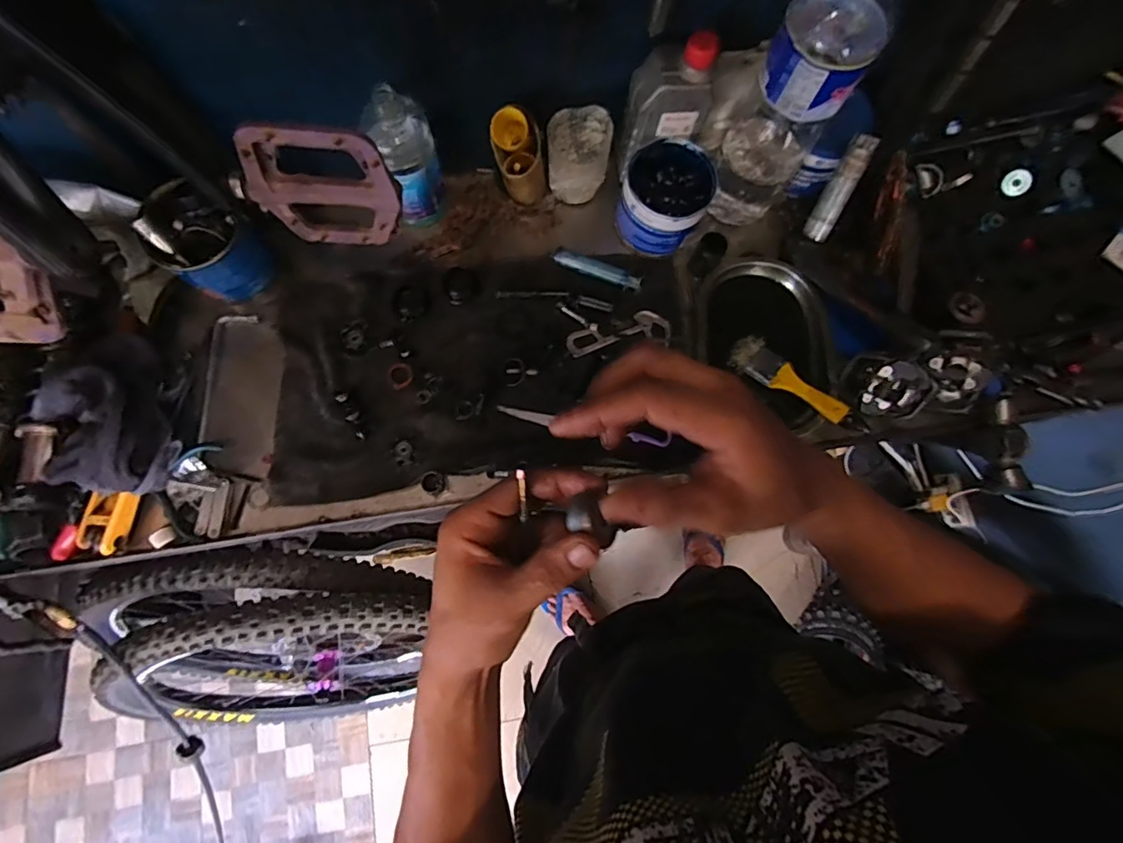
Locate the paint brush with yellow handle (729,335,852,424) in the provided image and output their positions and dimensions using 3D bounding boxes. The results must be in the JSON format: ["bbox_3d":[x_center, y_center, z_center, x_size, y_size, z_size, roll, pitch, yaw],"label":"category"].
[{"bbox_3d":[0.262,-0.048,0.601,0.142,0.024,0.041,41,79,22],"label":"paint brush with yellow handle"}]

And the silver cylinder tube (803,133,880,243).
[{"bbox_3d":[0.319,-0.265,0.597,0.027,0.115,0.019,19,40,3],"label":"silver cylinder tube"}]

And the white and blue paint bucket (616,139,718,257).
[{"bbox_3d":[0.119,-0.264,0.614,0.097,0.072,0.102,0,77,-2],"label":"white and blue paint bucket"}]

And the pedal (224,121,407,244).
[{"bbox_3d":[-0.167,-0.159,0.359,0.106,0.099,0.020,-2,77,-2],"label":"pedal"}]

